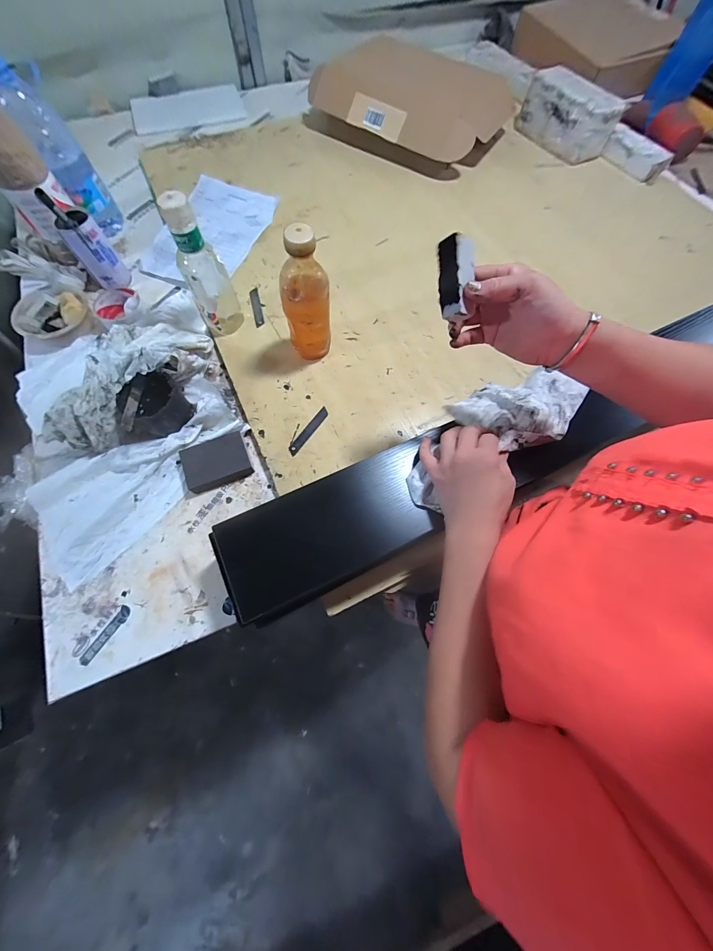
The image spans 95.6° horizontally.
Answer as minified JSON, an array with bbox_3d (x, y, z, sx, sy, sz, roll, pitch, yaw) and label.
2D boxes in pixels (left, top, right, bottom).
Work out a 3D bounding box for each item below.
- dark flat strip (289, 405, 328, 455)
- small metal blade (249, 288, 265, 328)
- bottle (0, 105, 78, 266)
[{"bbox_3d":[-0.080,-0.075,0.542,0.018,0.004,0.100,33,73,11],"label":"dark flat strip"},{"bbox_3d":[-0.197,-0.332,0.635,0.017,0.004,0.097,-14,71,-6],"label":"small metal blade"},{"bbox_3d":[-0.573,-0.517,0.545,0.095,0.276,0.091,39,74,13],"label":"bottle"}]

